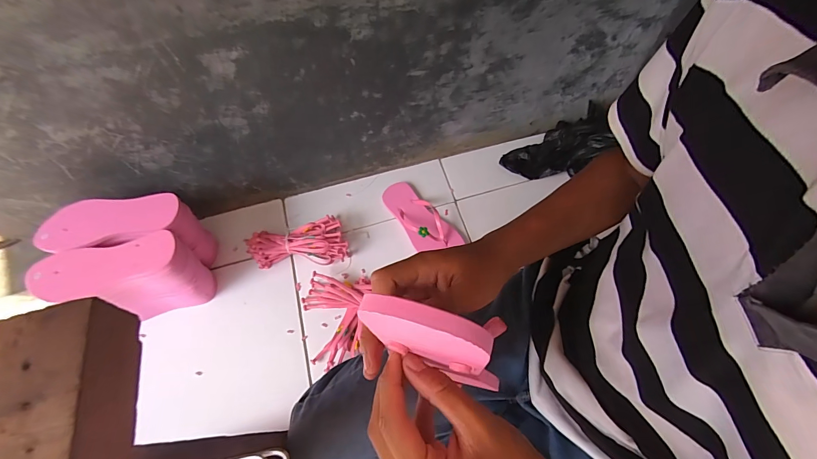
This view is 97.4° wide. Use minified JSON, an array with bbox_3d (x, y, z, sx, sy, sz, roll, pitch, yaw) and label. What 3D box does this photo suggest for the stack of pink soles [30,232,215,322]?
[{"bbox_3d":[-0.524,0.105,0.705,0.238,0.208,0.089,-14,65,-4],"label":"stack of pink soles"}]

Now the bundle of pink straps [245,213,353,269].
[{"bbox_3d":[-0.247,0.036,0.800,0.213,0.065,0.096,-13,65,-3],"label":"bundle of pink straps"}]

